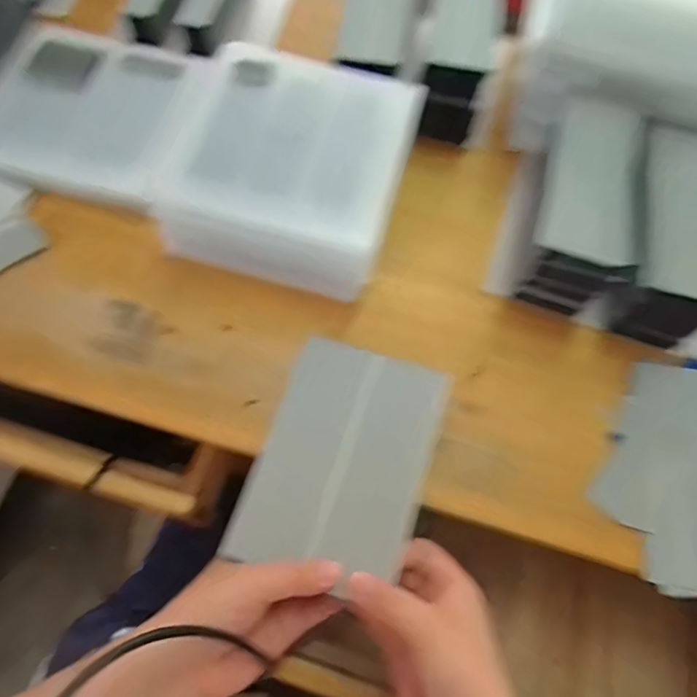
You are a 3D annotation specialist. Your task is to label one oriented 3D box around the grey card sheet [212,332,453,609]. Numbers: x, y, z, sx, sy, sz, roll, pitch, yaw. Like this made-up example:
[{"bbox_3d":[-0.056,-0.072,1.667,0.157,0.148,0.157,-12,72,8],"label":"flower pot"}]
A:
[{"bbox_3d":[-0.001,0.071,0.335,0.104,0.006,0.147,18,68,8],"label":"grey card sheet"}]

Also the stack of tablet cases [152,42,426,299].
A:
[{"bbox_3d":[-0.044,-0.134,0.398,0.167,0.078,0.161,15,65,3],"label":"stack of tablet cases"}]

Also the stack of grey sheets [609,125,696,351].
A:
[{"bbox_3d":[0.241,-0.090,0.394,0.069,0.068,0.164,14,65,3],"label":"stack of grey sheets"}]

